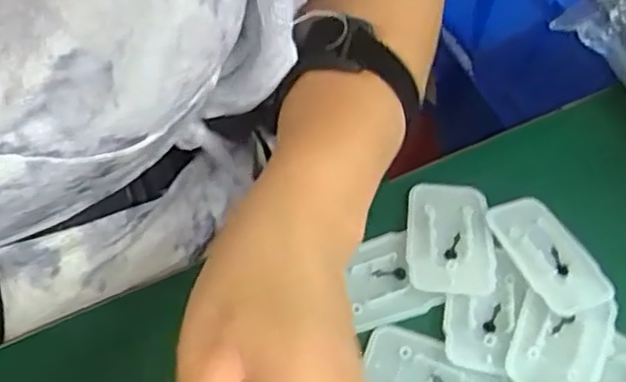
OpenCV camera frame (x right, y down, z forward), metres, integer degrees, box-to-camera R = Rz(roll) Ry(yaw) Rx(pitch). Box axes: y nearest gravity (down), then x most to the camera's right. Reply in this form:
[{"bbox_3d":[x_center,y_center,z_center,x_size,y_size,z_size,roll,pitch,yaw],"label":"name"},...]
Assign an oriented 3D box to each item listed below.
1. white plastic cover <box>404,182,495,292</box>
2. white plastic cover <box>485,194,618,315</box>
[{"bbox_3d":[0.072,0.023,0.338,0.045,0.005,0.062,3,62,-2],"label":"white plastic cover"},{"bbox_3d":[0.123,0.031,0.334,0.040,0.005,0.068,-22,65,-15],"label":"white plastic cover"}]

